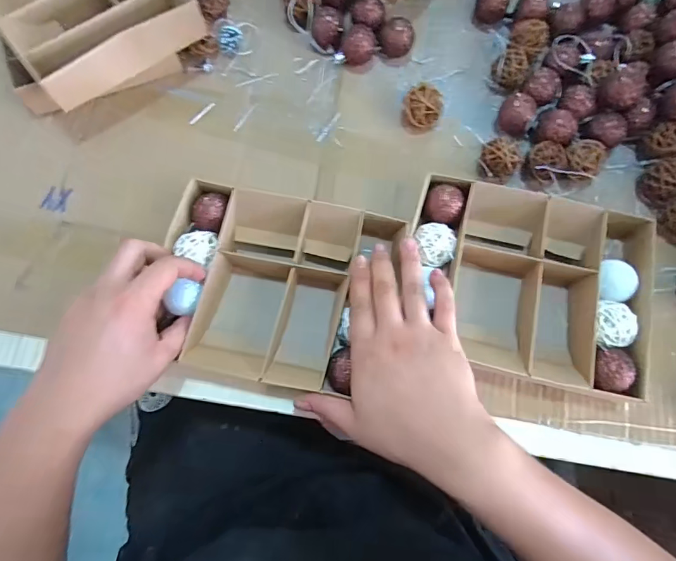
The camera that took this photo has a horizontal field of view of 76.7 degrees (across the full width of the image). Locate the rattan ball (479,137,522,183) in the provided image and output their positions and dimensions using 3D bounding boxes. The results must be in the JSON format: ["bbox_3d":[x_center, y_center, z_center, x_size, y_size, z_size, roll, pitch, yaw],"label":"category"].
[{"bbox_3d":[0.161,-0.119,0.428,0.037,0.042,0.034,0,76,0],"label":"rattan ball"}]

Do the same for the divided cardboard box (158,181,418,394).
[{"bbox_3d":[-0.058,0.007,0.397,0.196,0.058,0.164,13,76,4],"label":"divided cardboard box"}]

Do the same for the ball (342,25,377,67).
[{"bbox_3d":[0.022,-0.247,0.459,0.033,0.030,0.040,11,76,3],"label":"ball"}]

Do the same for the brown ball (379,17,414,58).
[{"bbox_3d":[0.063,-0.262,0.465,0.036,0.031,0.034,0,76,0],"label":"brown ball"}]

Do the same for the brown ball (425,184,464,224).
[{"bbox_3d":[0.099,-0.070,0.409,0.031,0.036,0.035,17,76,5],"label":"brown ball"}]

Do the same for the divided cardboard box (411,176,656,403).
[{"bbox_3d":[0.166,-0.001,0.392,0.205,0.051,0.167,15,76,4],"label":"divided cardboard box"}]

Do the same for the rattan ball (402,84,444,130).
[{"bbox_3d":[0.086,-0.177,0.437,0.037,0.034,0.030,-13,76,-3],"label":"rattan ball"}]

